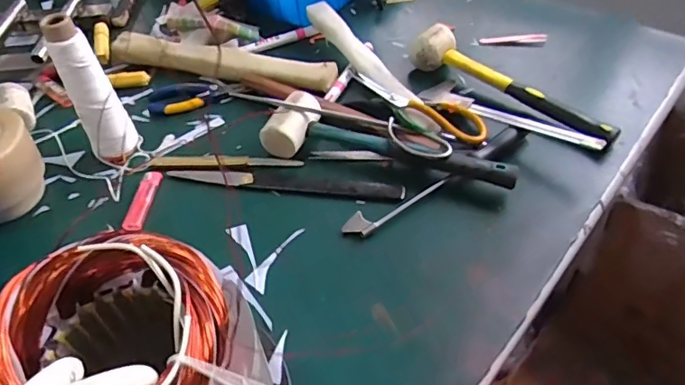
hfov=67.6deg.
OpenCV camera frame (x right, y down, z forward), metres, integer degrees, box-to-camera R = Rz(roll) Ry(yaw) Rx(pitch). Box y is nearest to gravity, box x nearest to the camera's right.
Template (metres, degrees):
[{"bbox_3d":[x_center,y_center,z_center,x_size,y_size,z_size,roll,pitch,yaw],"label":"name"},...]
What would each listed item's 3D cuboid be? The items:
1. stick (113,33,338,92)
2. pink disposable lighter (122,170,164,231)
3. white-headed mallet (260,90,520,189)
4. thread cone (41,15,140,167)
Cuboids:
[{"bbox_3d":[-0.175,-0.186,0.711,0.341,0.033,0.047,13,49,13],"label":"stick"},{"bbox_3d":[-0.220,0.008,0.565,0.022,0.010,0.085,1,47,3],"label":"pink disposable lighter"},{"bbox_3d":[0.048,-0.040,0.575,0.278,0.051,0.077,21,51,20],"label":"white-headed mallet"},{"bbox_3d":[-0.278,-0.105,0.571,0.053,0.171,0.045,-23,50,-18],"label":"thread cone"}]

